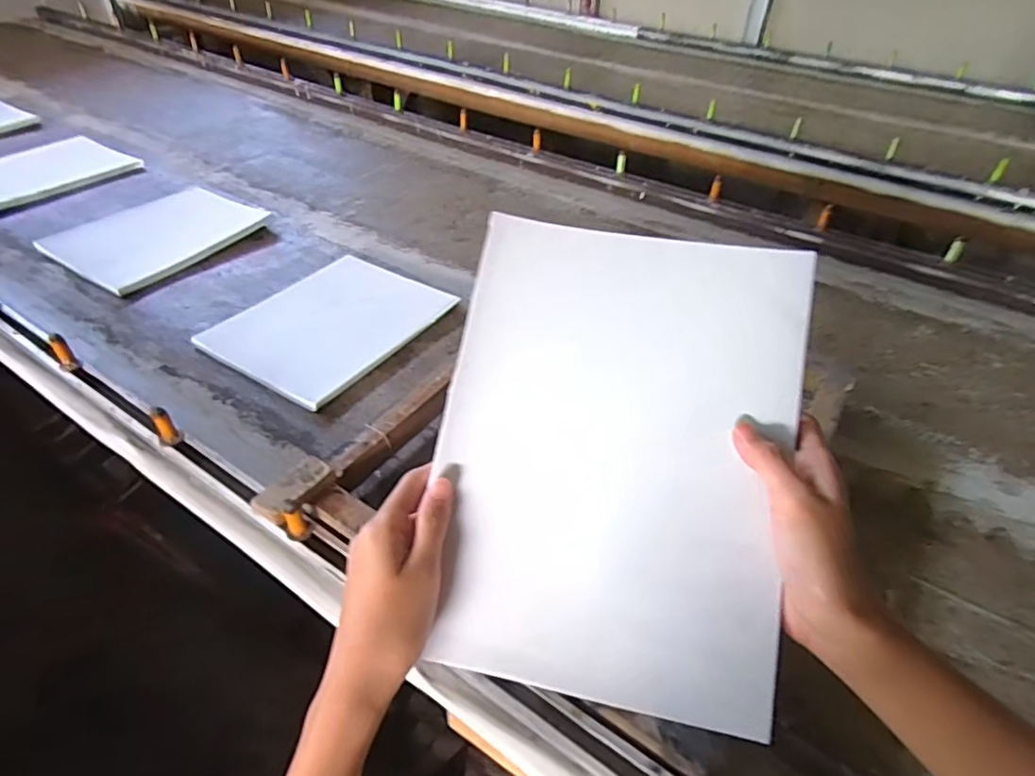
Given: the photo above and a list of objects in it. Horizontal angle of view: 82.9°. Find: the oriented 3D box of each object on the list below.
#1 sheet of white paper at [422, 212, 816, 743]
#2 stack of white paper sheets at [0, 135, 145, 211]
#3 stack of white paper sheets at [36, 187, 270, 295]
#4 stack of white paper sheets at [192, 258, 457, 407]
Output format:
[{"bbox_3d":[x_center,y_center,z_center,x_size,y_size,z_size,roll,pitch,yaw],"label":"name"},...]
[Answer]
[{"bbox_3d":[0.054,0.035,0.343,0.197,0.023,0.263,9,76,9],"label":"sheet of white paper"},{"bbox_3d":[-0.910,-0.414,1.102,0.228,0.020,0.267,26,48,22],"label":"stack of white paper sheets"},{"bbox_3d":[-0.591,-0.256,0.962,0.239,0.013,0.288,21,46,18],"label":"stack of white paper sheets"},{"bbox_3d":[-0.251,-0.087,0.784,0.240,0.014,0.259,26,53,29],"label":"stack of white paper sheets"}]

